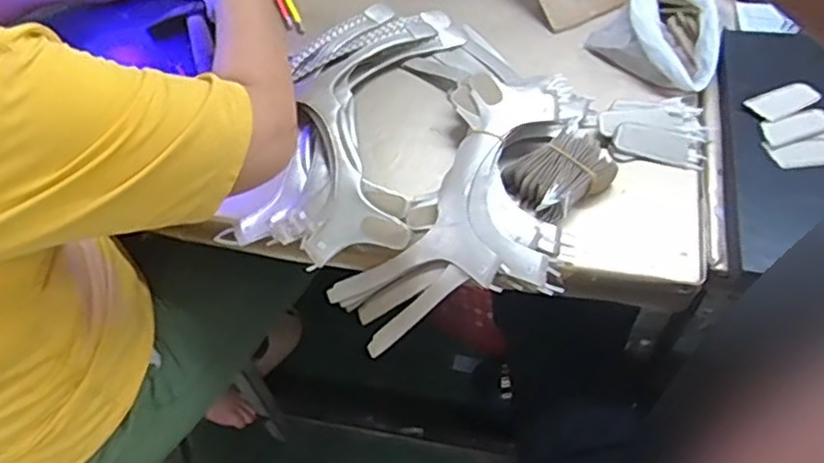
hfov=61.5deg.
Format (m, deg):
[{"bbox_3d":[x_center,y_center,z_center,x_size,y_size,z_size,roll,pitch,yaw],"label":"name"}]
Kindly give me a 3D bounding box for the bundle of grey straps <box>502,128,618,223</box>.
[{"bbox_3d":[0.143,-0.055,0.653,0.097,0.040,0.076,-27,58,-14],"label":"bundle of grey straps"}]

